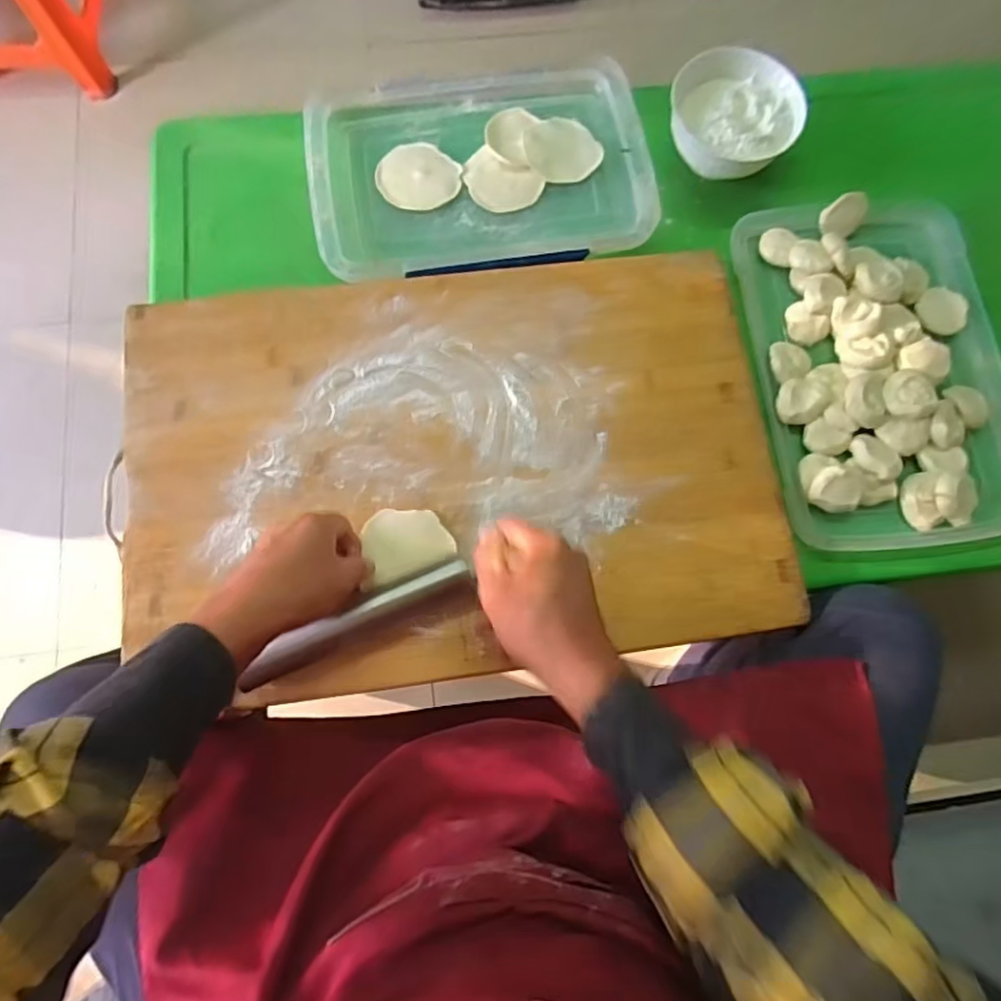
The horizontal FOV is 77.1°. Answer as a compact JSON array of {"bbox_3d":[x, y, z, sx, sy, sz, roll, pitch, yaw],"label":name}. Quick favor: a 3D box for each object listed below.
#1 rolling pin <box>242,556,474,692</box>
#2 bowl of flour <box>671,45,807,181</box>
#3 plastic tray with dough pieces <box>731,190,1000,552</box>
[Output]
[{"bbox_3d":[-0.114,0.094,0.499,0.190,0.018,0.020,-26,78,-12],"label":"rolling pin"},{"bbox_3d":[0.249,-0.410,0.677,0.132,0.062,0.136,0,76,-2],"label":"bowl of flour"},{"bbox_3d":[0.389,-0.141,0.644,0.252,0.047,0.382,-5,76,-3],"label":"plastic tray with dough pieces"}]

